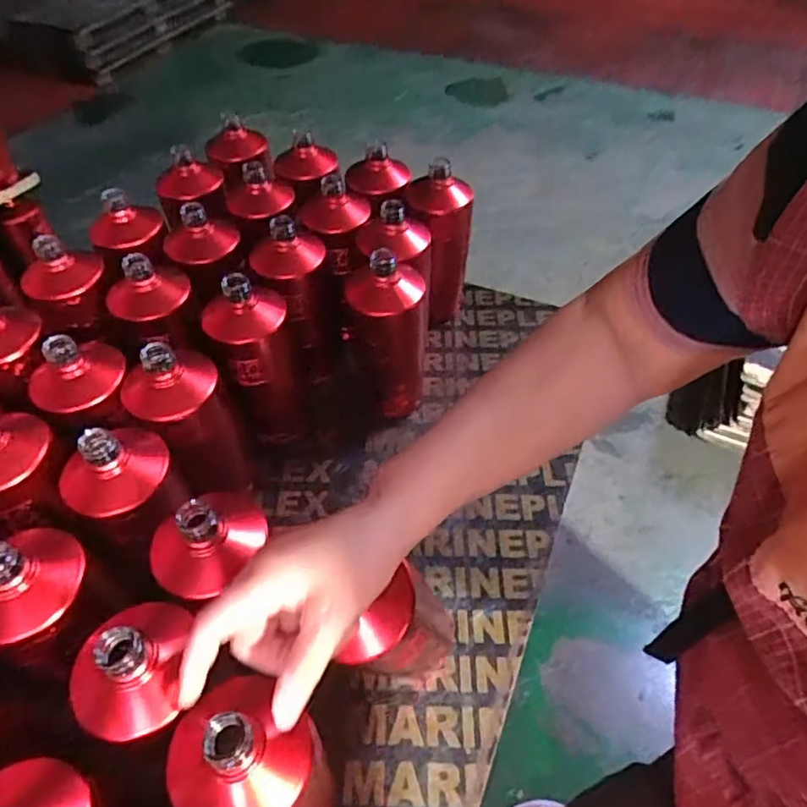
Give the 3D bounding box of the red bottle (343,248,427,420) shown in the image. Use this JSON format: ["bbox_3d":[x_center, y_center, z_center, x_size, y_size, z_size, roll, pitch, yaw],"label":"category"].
[{"bbox_3d":[-0.018,-0.073,0.653,0.078,0.206,0.080,-3,50,-2],"label":"red bottle"}]

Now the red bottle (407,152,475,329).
[{"bbox_3d":[0.037,-0.190,0.751,0.061,0.197,0.077,29,56,23],"label":"red bottle"}]

